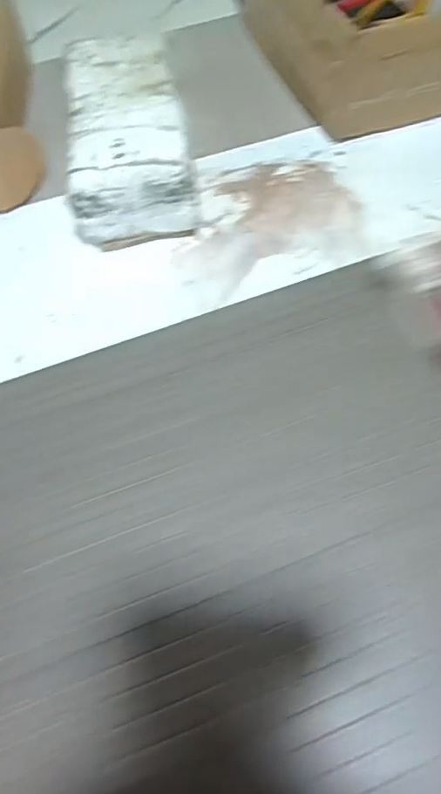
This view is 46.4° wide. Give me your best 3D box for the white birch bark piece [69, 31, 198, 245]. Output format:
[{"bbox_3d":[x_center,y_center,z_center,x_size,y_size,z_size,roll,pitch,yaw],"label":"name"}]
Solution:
[{"bbox_3d":[-0.098,-0.269,0.548,0.128,0.112,0.214,-11,62,-4],"label":"white birch bark piece"}]

